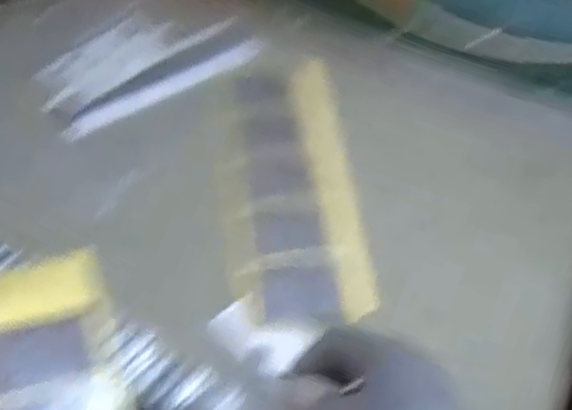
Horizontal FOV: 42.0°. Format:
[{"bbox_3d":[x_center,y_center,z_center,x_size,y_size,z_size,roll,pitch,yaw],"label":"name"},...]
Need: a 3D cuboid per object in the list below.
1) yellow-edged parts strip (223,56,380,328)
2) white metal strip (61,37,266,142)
[{"bbox_3d":[0.001,-0.028,0.619,0.103,0.012,0.277,-1,49,-9],"label":"yellow-edged parts strip"},{"bbox_3d":[-0.105,-0.109,0.693,0.220,0.005,0.028,-30,59,-29],"label":"white metal strip"}]

